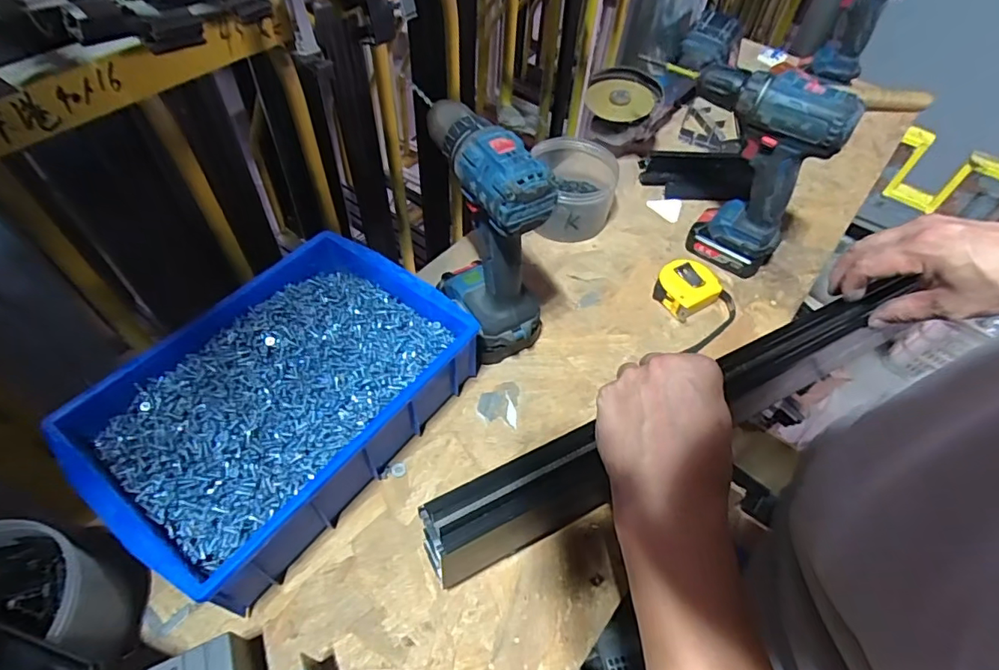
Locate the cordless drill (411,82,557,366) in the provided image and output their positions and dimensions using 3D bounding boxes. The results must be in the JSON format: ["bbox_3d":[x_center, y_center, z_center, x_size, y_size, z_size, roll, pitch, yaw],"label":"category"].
[{"bbox_3d":[-0.012,-0.093,0.492,0.071,0.223,0.146,-22,57,-20],"label":"cordless drill"}]

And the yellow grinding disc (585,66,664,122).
[{"bbox_3d":[0.169,-0.328,0.712,0.098,0.023,0.104,2,52,-3],"label":"yellow grinding disc"}]

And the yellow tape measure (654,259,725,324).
[{"bbox_3d":[0.215,-0.056,0.601,0.067,0.033,0.059,-30,60,-25],"label":"yellow tape measure"}]

